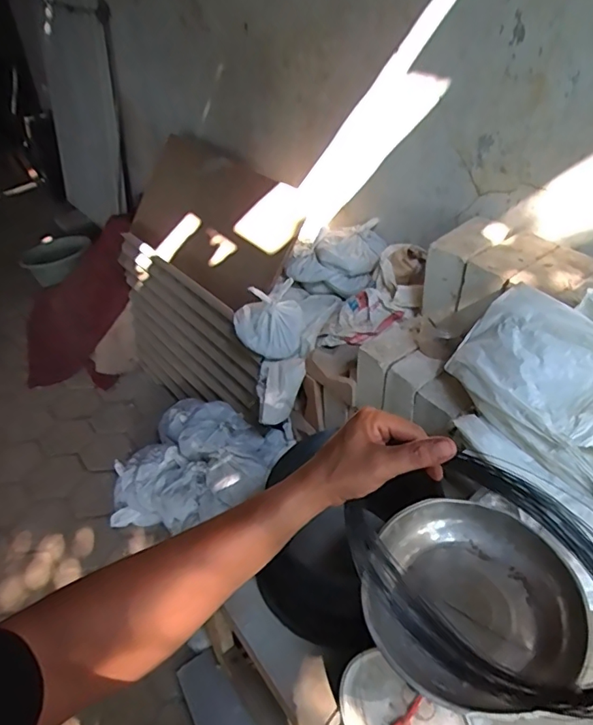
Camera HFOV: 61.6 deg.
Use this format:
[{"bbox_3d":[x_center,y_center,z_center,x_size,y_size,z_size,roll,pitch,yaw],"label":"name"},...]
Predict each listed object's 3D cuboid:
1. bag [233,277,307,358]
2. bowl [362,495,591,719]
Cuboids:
[{"bbox_3d":[-0.081,-0.132,1.449,0.199,0.167,0.173,-4,39,-5],"label":"bag"},{"bbox_3d":[0.198,0.278,0.586,0.234,0.065,0.225,0,39,0],"label":"bowl"}]

